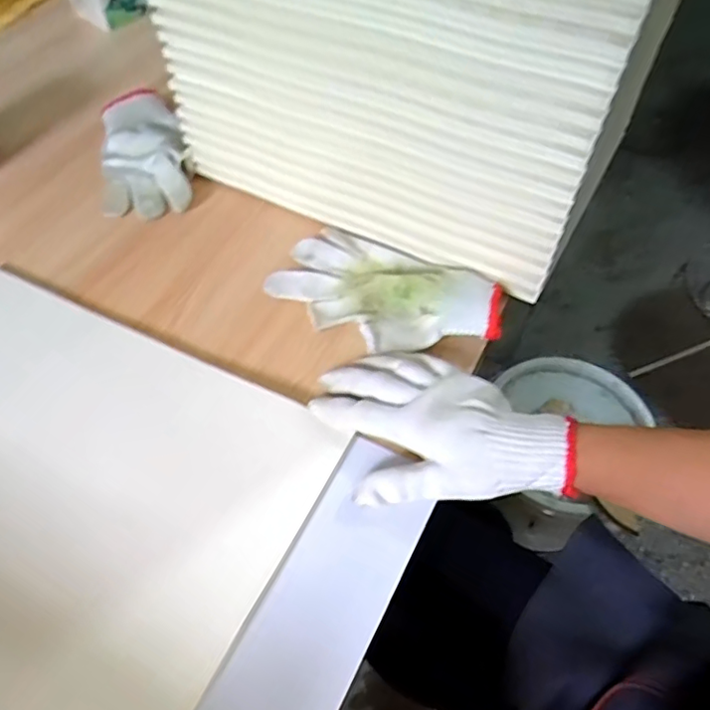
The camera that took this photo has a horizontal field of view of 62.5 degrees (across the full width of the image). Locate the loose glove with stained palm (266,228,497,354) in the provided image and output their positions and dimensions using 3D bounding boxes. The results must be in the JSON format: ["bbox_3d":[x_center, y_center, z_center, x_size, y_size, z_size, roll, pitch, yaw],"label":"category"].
[{"bbox_3d":[0.025,-0.054,0.492,0.190,0.027,0.105,25,59,17],"label":"loose glove with stained palm"}]

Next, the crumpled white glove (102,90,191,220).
[{"bbox_3d":[-0.219,-0.214,0.605,0.090,0.033,0.178,-12,56,-7],"label":"crumpled white glove"}]

